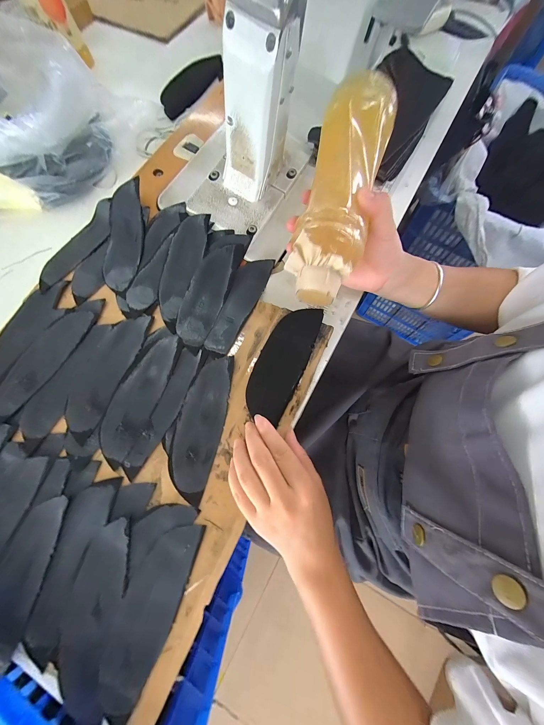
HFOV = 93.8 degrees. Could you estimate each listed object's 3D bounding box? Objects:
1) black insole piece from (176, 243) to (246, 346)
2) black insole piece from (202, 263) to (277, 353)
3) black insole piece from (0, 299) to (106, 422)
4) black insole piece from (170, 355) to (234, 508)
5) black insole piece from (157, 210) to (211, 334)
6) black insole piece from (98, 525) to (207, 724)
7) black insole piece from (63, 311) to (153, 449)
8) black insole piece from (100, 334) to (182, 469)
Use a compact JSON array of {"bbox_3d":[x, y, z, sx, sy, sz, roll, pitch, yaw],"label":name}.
[{"bbox_3d":[-0.078,-0.088,0.312,0.045,0.005,0.140,17,74,6],"label":"black insole piece"},{"bbox_3d":[-0.040,-0.073,0.312,0.044,0.004,0.135,21,72,0],"label":"black insole piece"},{"bbox_3d":[-0.255,-0.011,0.288,0.049,0.007,0.159,28,75,9],"label":"black insole piece"},{"bbox_3d":[-0.075,0.063,0.270,0.047,0.006,0.144,13,74,5],"label":"black insole piece"},{"bbox_3d":[-0.114,-0.117,0.313,0.042,0.009,0.154,15,74,6],"label":"black insole piece"},{"bbox_3d":[-0.108,0.217,0.222,0.045,0.004,0.143,19,74,4],"label":"black insole piece"},{"bbox_3d":[-0.188,0.008,0.284,0.053,0.004,0.145,19,73,3],"label":"black insole piece"},{"bbox_3d":[-0.144,0.033,0.275,0.045,0.004,0.142,22,75,8],"label":"black insole piece"}]

